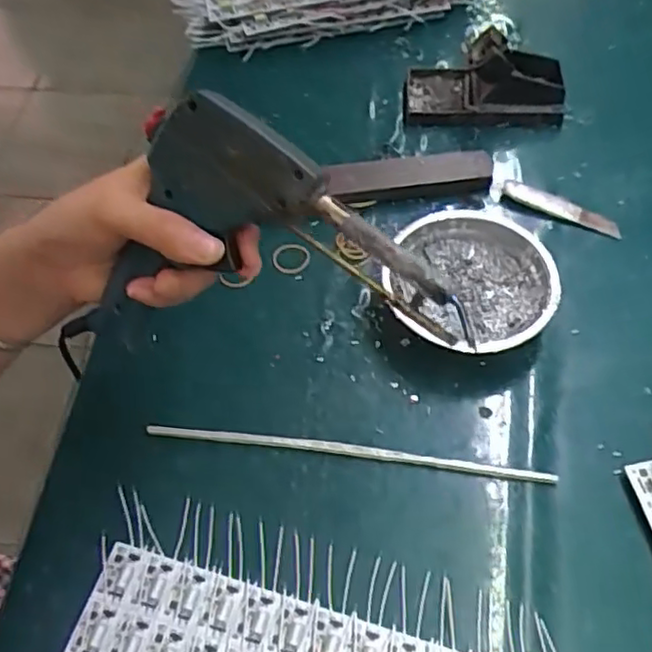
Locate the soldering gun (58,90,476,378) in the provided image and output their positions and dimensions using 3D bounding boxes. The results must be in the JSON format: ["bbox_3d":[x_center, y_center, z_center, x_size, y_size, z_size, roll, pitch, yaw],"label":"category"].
[{"bbox_3d":[-0.025,-0.063,0.336,0.175,0.098,0.040,8,31,14],"label":"soldering gun"}]

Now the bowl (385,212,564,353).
[{"bbox_3d":[0.112,-0.032,0.520,0.122,0.044,0.112,-1,58,1],"label":"bowl"}]

